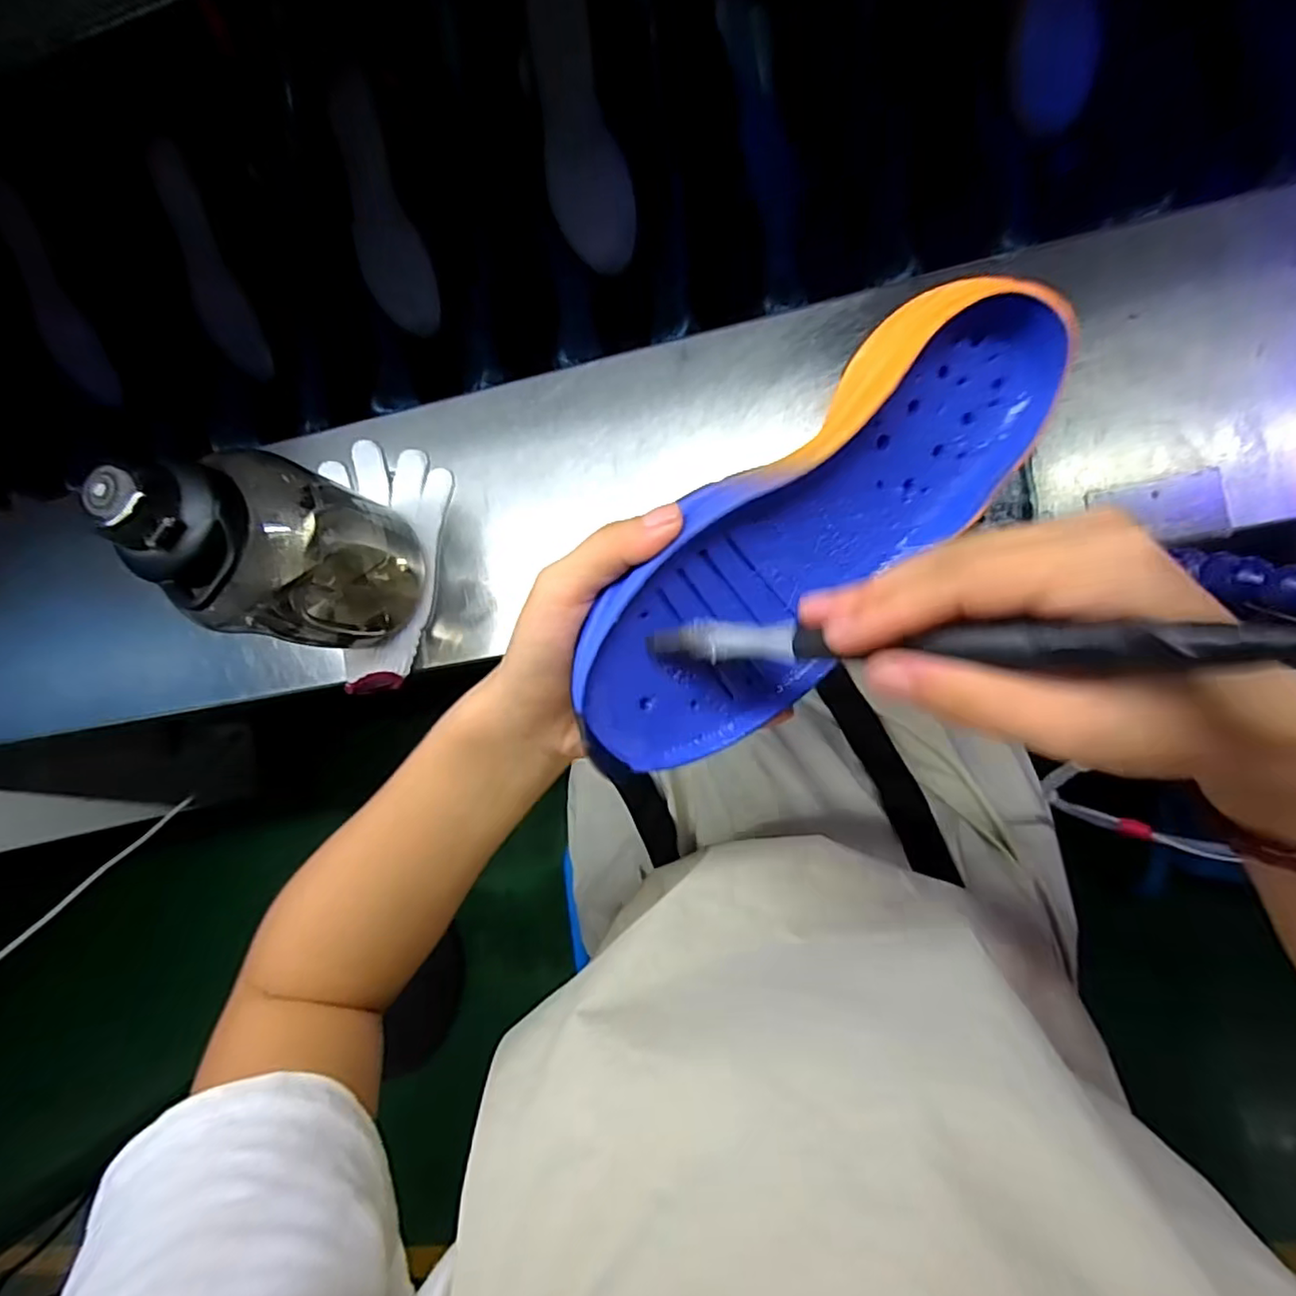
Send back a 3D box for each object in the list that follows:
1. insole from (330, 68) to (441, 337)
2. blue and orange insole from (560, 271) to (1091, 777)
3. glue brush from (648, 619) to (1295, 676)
[{"bbox_3d":[-0.255,-0.418,0.591,0.066,0.029,0.230,-15,96,7],"label":"insole"},{"bbox_3d":[0.067,-0.044,0.252,0.236,0.045,0.090,-43,115,-6],"label":"blue and orange insole"},{"bbox_3d":[0.080,-0.001,0.181,0.189,0.023,0.015,1,86,40],"label":"glue brush"}]

